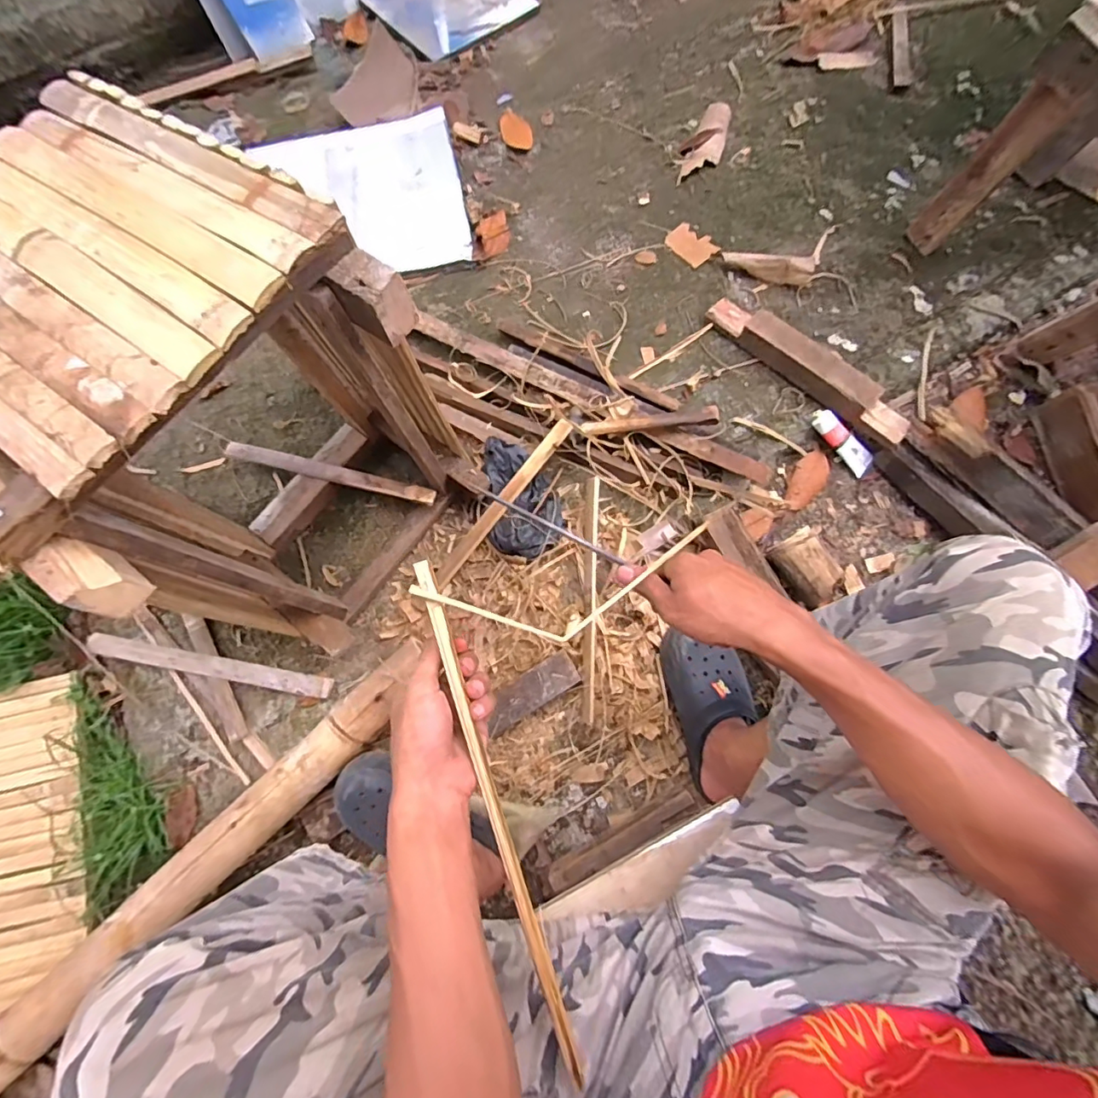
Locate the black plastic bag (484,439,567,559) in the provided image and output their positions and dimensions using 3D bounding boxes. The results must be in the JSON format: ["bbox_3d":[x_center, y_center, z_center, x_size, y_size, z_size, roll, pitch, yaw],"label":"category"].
[{"bbox_3d":[-0.043,-0.085,0.850,0.122,0.048,0.198,-6,73,-1],"label":"black plastic bag"}]

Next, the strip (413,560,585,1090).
[{"bbox_3d":[-0.039,0.191,0.381,0.013,0.011,0.376,-18,85,-5],"label":"strip"}]

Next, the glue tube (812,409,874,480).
[{"bbox_3d":[0.517,-0.190,0.910,0.032,0.027,0.135,-42,93,-11],"label":"glue tube"}]

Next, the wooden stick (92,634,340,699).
[{"bbox_3d":[-0.533,0.186,0.816,0.385,0.029,0.032,10,74,4],"label":"wooden stick"}]

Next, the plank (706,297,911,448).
[{"bbox_3d":[0.460,-0.330,0.924,0.065,0.067,0.405,-43,78,-11],"label":"plank"}]

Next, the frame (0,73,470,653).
[{"bbox_3d":[-0.398,-0.144,0.657,0.423,0.514,0.374,32,76,10],"label":"frame"}]

